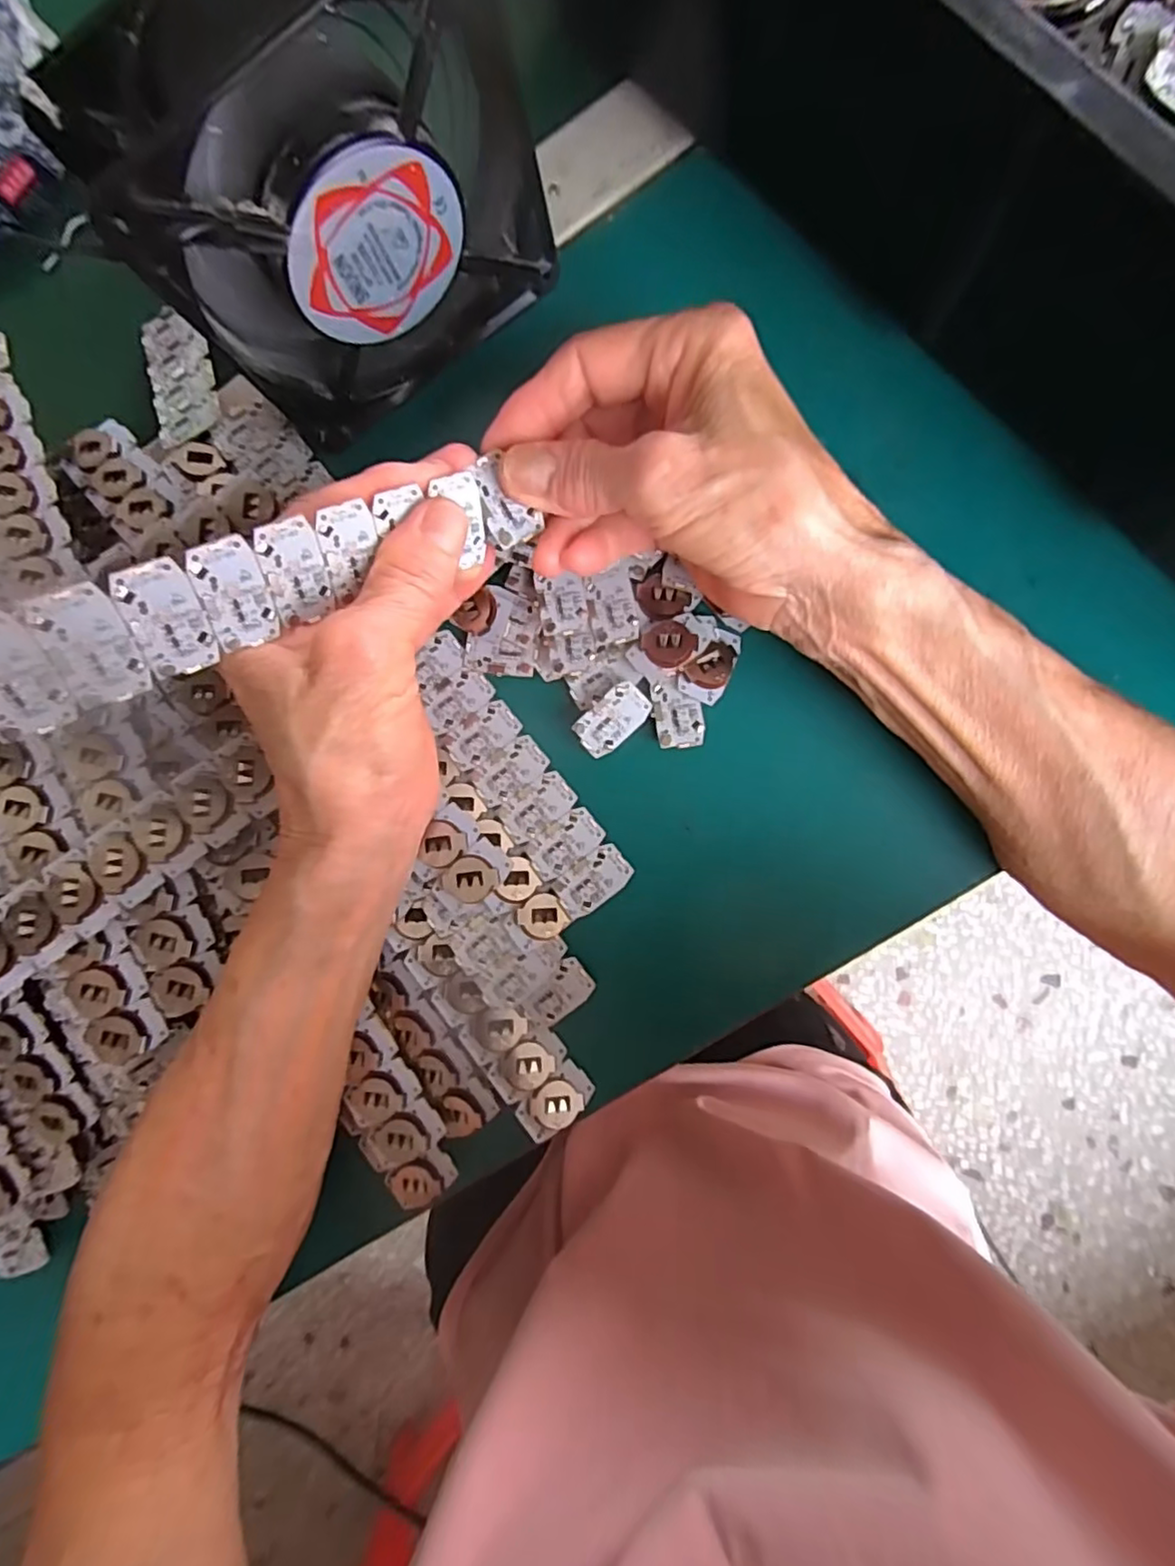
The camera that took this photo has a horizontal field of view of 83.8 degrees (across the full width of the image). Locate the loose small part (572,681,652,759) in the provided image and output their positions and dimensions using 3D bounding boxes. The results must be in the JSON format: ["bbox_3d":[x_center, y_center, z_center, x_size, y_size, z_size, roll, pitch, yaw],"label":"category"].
[{"bbox_3d":[0.010,-0.025,0.257,0.030,0.006,0.017,-43,86,5],"label":"loose small part"}]

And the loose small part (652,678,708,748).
[{"bbox_3d":[0.035,-0.027,0.255,0.019,0.004,0.028,-14,89,7],"label":"loose small part"}]

